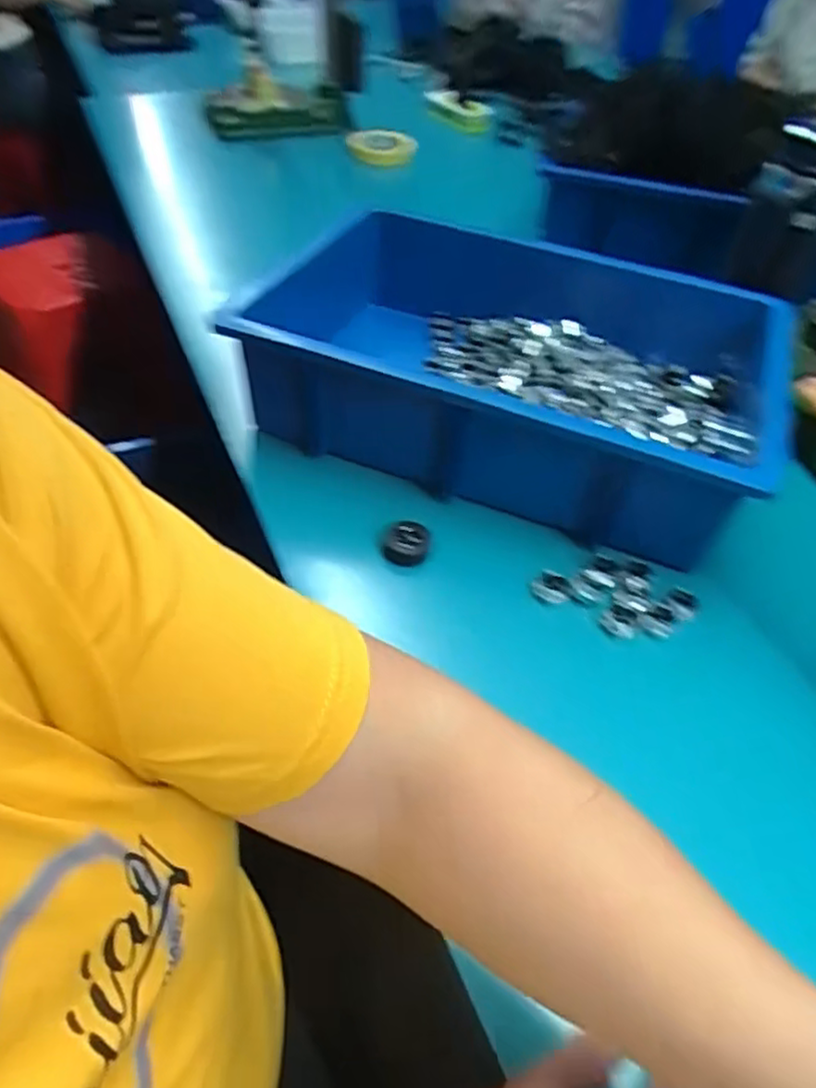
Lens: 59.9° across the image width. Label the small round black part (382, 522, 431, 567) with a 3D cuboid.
[{"bbox_3d":[-0.001,-0.001,0.531,0.034,0.013,0.034,2,46,-2],"label":"small round black part"}]

